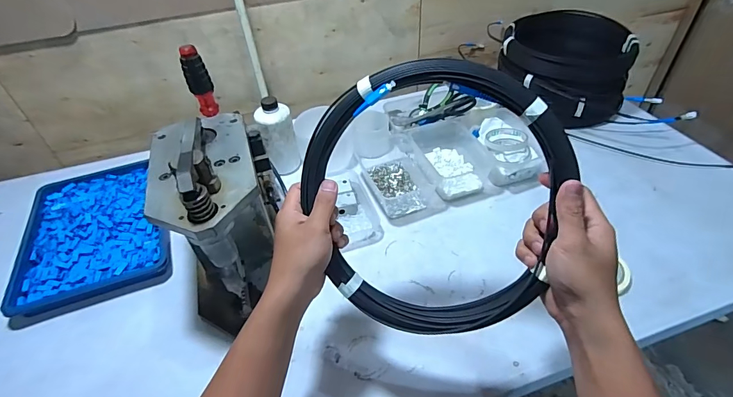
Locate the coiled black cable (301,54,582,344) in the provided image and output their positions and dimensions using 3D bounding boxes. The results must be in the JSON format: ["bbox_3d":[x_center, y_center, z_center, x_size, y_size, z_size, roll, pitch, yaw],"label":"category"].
[{"bbox_3d":[0.059,0.002,0.397,0.262,0.275,0.025,17,9,10],"label":"coiled black cable"}]

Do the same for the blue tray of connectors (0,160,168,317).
[{"bbox_3d":[-0.507,0.053,0.721,0.232,0.034,0.322,-20,46,-16],"label":"blue tray of connectors"}]

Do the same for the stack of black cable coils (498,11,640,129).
[{"bbox_3d":[0.461,-0.315,0.918,0.277,0.165,0.298,8,45,12],"label":"stack of black cable coils"}]

